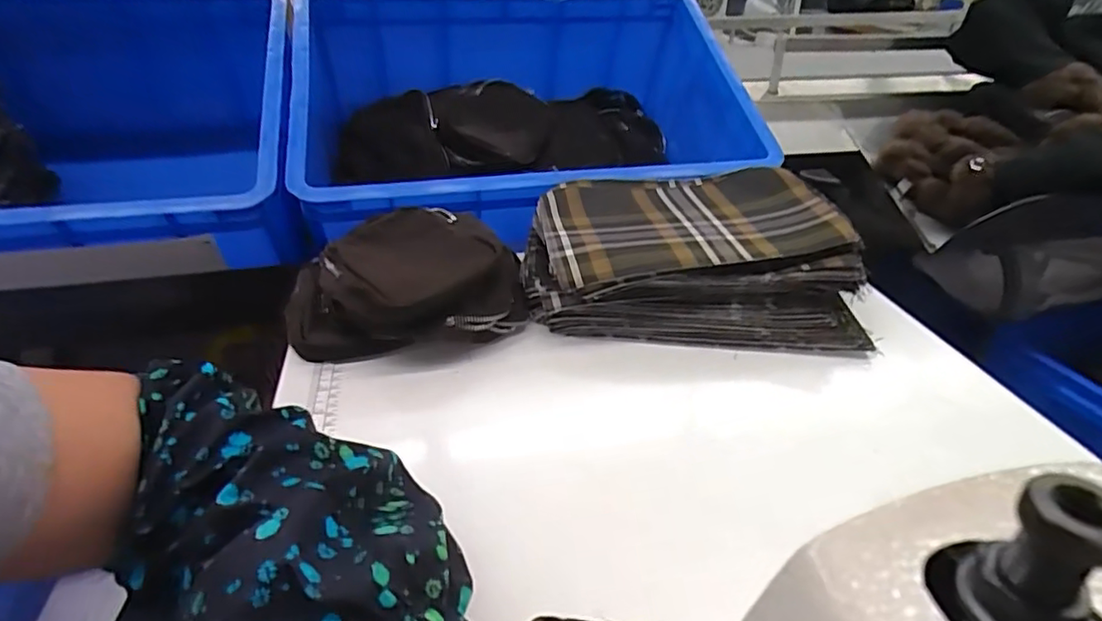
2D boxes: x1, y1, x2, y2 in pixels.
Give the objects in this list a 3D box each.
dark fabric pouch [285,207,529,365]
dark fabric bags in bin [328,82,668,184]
[{"bbox_3d":[-0.127,-0.029,0.521,0.199,0.065,0.150,-7,32,-11],"label":"dark fabric pouch"},{"bbox_3d":[-0.051,-0.257,0.836,0.464,0.106,0.200,-13,34,-20],"label":"dark fabric bags in bin"}]

